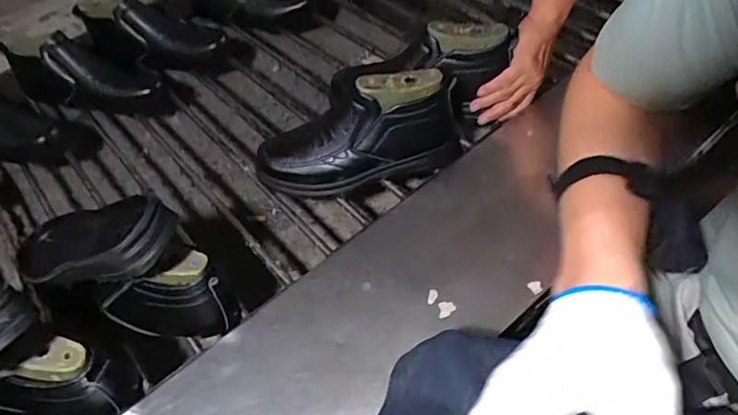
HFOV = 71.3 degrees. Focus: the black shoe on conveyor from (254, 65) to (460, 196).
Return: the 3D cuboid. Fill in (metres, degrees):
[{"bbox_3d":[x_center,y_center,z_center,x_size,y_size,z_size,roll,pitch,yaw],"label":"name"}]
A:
[{"bbox_3d":[-0.019,-0.108,0.708,0.274,0.134,0.091,-14,52,-6],"label":"black shoe on conveyor"}]

